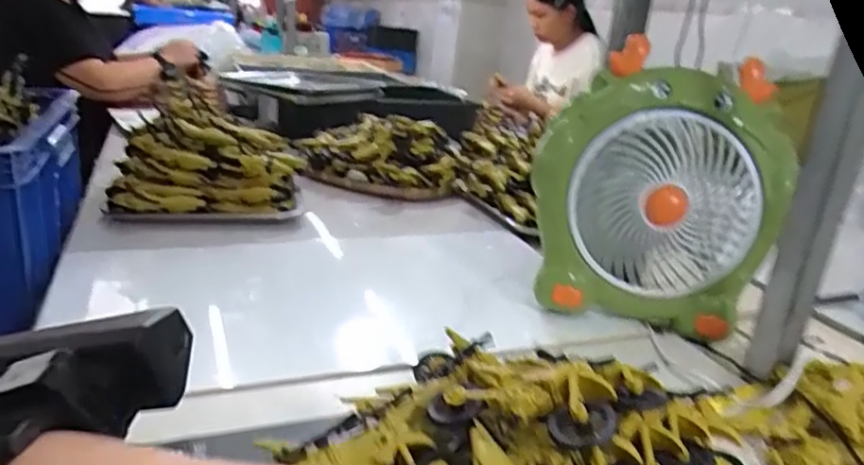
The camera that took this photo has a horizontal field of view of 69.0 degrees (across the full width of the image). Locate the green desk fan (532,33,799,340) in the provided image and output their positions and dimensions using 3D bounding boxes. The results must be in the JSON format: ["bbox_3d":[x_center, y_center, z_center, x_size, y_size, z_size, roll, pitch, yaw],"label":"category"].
[{"bbox_3d":[0.236,-0.042,0.654,0.246,0.259,0.099,4,20,-2],"label":"green desk fan"}]

